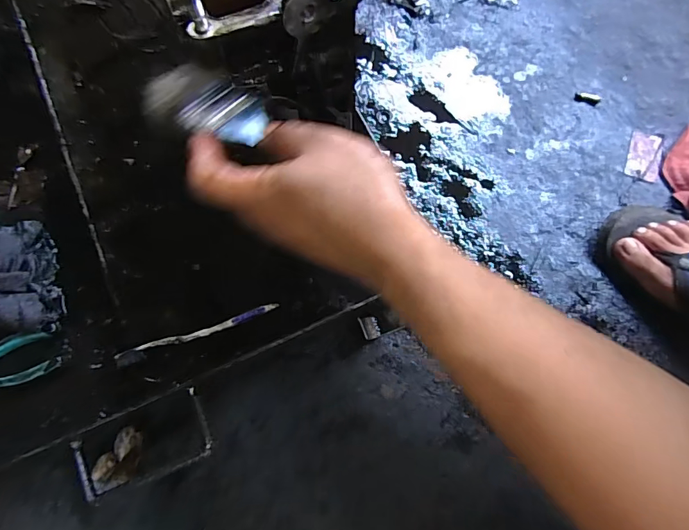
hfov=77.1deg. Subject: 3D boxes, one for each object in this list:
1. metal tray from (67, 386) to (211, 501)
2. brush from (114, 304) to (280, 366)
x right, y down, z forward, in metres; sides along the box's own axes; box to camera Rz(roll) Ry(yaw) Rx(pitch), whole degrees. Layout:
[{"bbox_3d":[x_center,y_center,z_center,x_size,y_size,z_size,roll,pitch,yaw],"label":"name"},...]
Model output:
[{"bbox_3d":[-0.200,0.178,0.434,0.120,0.034,0.070,-22,74,-6],"label":"metal tray"},{"bbox_3d":[-0.160,0.073,0.476,0.176,0.010,0.017,-22,74,-6],"label":"brush"}]

